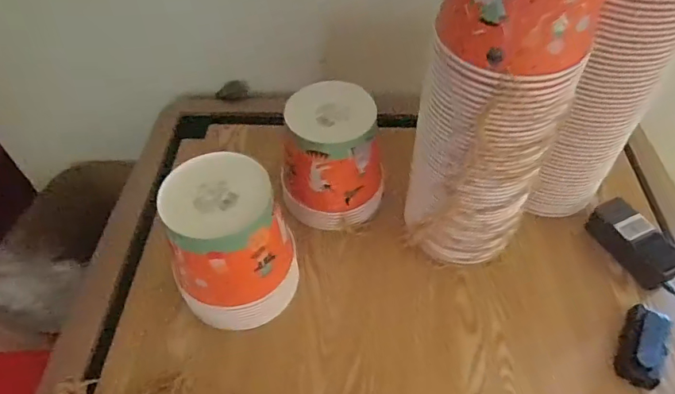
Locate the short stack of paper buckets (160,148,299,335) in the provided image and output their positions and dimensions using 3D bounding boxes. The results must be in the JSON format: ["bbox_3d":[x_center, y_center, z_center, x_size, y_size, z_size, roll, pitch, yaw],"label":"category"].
[{"bbox_3d":[-0.132,0.064,0.621,0.149,0.202,0.132,-15,52,-11],"label":"short stack of paper buckets"}]

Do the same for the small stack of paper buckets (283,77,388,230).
[{"bbox_3d":[-0.005,-0.054,0.722,0.149,0.175,0.135,1,50,1],"label":"small stack of paper buckets"}]

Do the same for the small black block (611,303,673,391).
[{"bbox_3d":[0.398,0.191,0.630,0.053,0.025,0.104,22,54,18],"label":"small black block"}]

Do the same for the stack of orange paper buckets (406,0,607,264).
[{"bbox_3d":[0.173,-0.090,0.572,0.134,0.469,0.133,-15,52,-12],"label":"stack of orange paper buckets"}]

